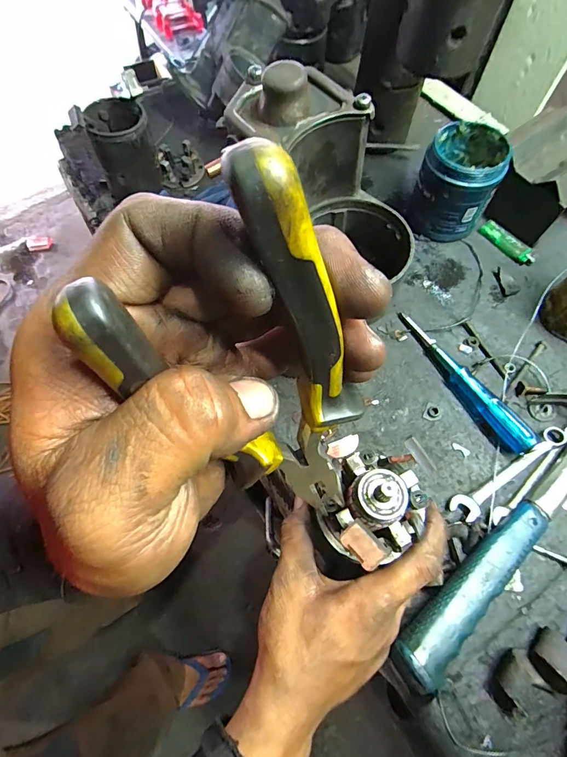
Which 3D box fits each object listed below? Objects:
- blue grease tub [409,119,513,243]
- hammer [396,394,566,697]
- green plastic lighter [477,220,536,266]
[{"bbox_3d":[0.216,-0.244,0.474,0.090,0.102,0.102,22,68,10],"label":"blue grease tub"},{"bbox_3d":[0.215,0.124,0.348,0.323,0.041,0.110,-34,70,-14],"label":"hammer"},{"bbox_3d":[0.291,-0.175,0.492,0.021,0.011,0.078,-36,71,-15],"label":"green plastic lighter"}]

